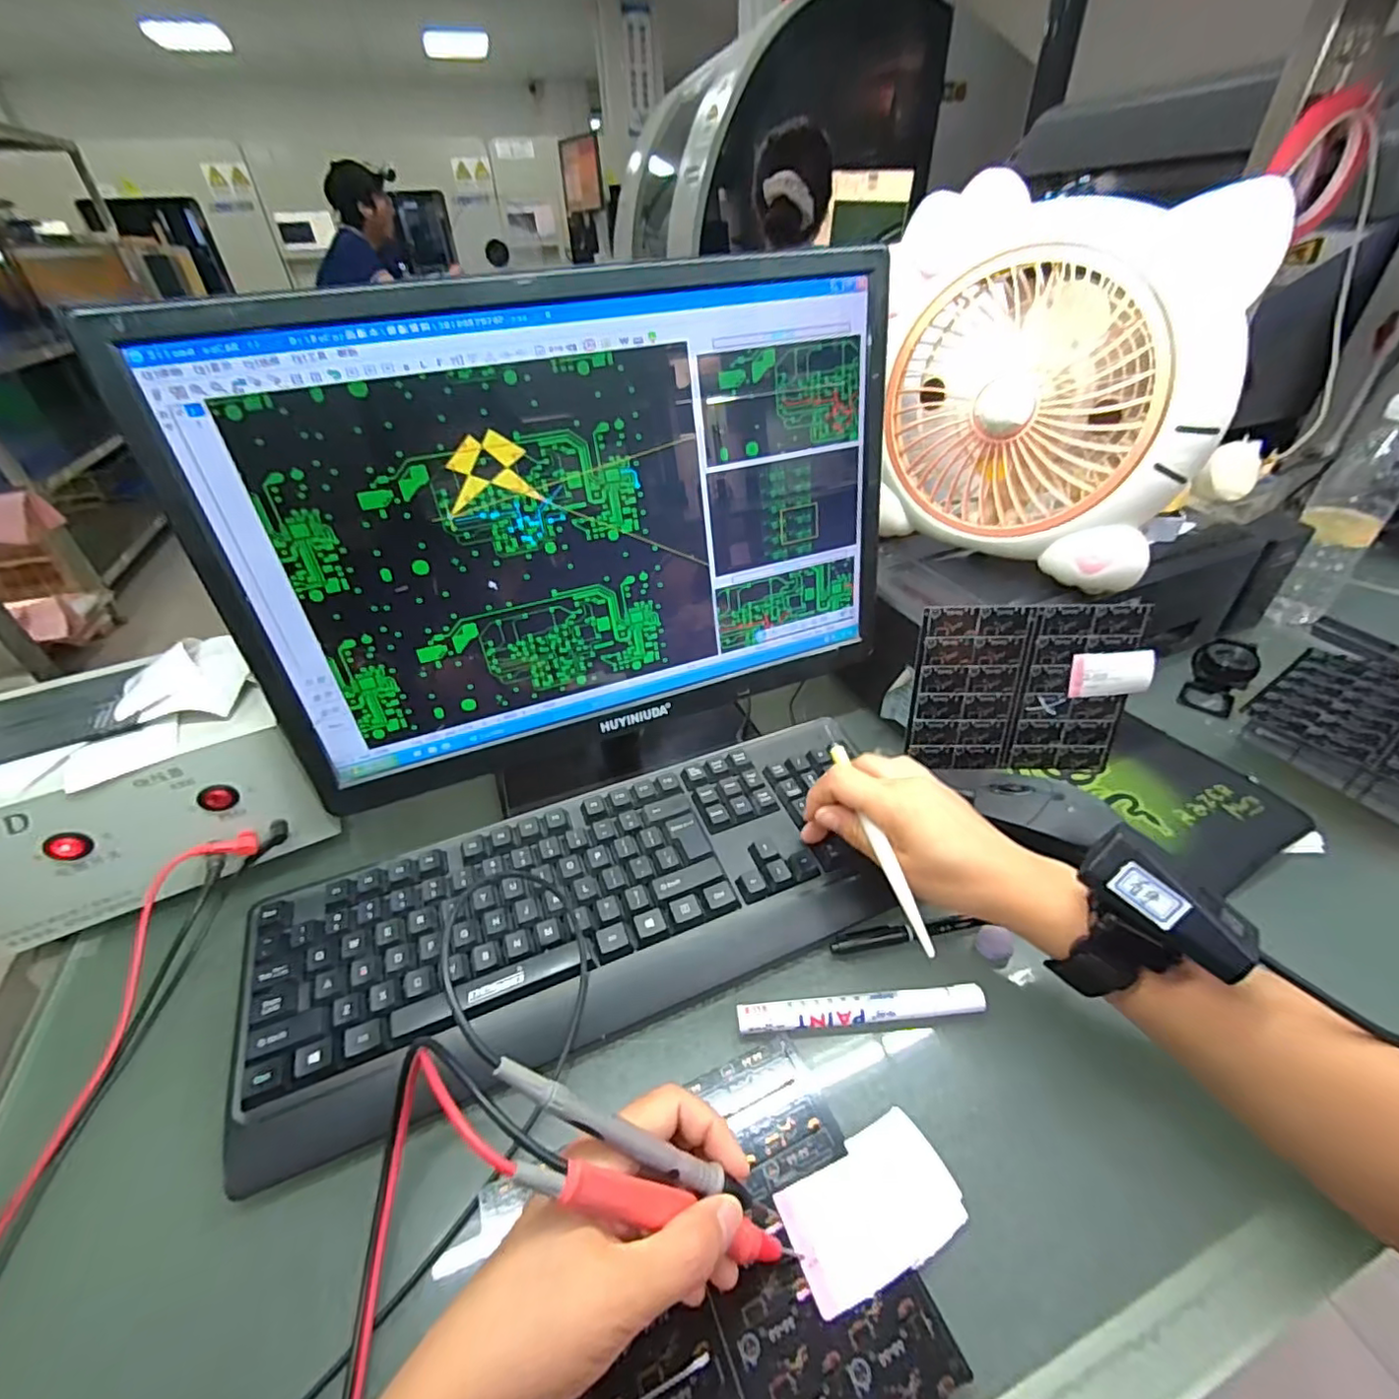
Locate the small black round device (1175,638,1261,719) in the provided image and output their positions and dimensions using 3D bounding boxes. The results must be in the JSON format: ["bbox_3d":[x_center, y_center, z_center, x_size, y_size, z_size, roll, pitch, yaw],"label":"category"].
[{"bbox_3d":[0.495,-0.022,0.572,0.047,0.062,0.057,29,48,33],"label":"small black round device"}]

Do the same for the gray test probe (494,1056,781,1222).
[{"bbox_3d":[-0.023,0.181,0.245,0.140,0.008,0.009,38,38,-15],"label":"gray test probe"}]

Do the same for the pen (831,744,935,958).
[{"bbox_3d":[0.107,0.083,0.358,0.009,0.006,0.137,-10,52,-10],"label":"pen"}]

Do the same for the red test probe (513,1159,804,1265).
[{"bbox_3d":[-0.011,0.209,0.241,0.145,0.010,0.012,35,34,-19],"label":"red test probe"}]

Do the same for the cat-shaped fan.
[{"bbox_3d":[0.273,-0.238,0.470,0.119,0.234,0.243,-31,47,-32],"label":"cat-shaped fan"}]

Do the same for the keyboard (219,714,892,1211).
[{"bbox_3d":[-0.064,0.134,0.398,0.408,0.040,0.156,-18,41,-18],"label":"keyboard"}]

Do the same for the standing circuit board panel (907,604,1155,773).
[{"bbox_3d":[0.260,-0.005,0.484,0.166,0.142,0.004,-1,26,3],"label":"standing circuit board panel"}]

